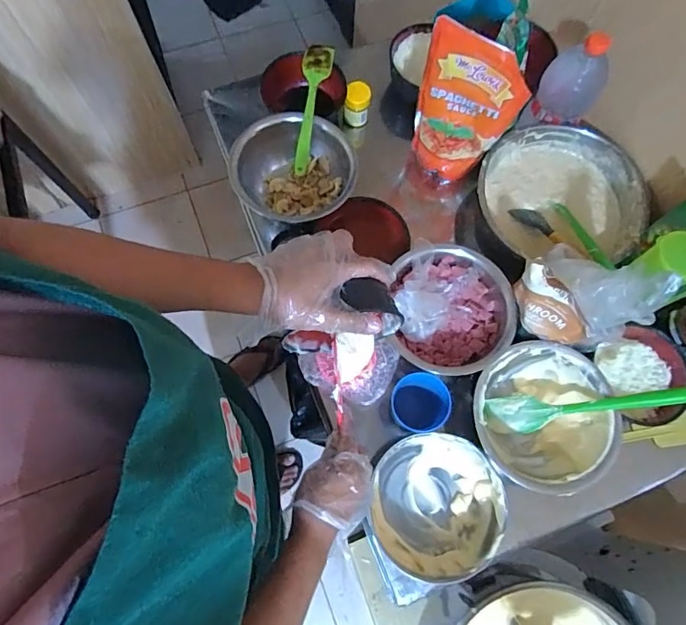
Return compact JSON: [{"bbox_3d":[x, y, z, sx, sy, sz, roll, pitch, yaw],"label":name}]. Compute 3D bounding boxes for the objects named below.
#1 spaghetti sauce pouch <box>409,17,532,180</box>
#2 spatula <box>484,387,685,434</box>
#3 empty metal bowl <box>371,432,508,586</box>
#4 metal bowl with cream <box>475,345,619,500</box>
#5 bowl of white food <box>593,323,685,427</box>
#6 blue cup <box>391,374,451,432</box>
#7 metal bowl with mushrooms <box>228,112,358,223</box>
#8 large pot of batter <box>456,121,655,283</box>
[{"bbox_3d":[0.175,-0.292,0.706,0.147,0.248,0.049,29,74,7],"label":"spaghetti sauce pouch"},{"bbox_3d":[0.332,0.128,0.633,0.266,0.019,0.050,-13,71,25],"label":"spatula"},{"bbox_3d":[0.126,0.258,0.625,0.157,0.065,0.171,1,73,-2],"label":"empty metal bowl"},{"bbox_3d":[0.271,0.146,0.654,0.189,0.084,0.190,-39,78,-13],"label":"metal bowl with cream"},{"bbox_3d":[0.436,0.096,0.685,0.138,0.074,0.118,-36,77,-12],"label":"bowl of white food"},{"bbox_3d":[0.104,0.128,0.652,0.071,0.087,0.073,1,73,-2],"label":"blue cup"},{"bbox_3d":[-0.077,-0.221,0.748,0.192,0.094,0.186,20,73,4],"label":"metal bowl with mushrooms"},{"bbox_3d":[0.357,-0.177,0.789,0.239,0.127,0.240,1,73,-2],"label":"large pot of batter"}]

